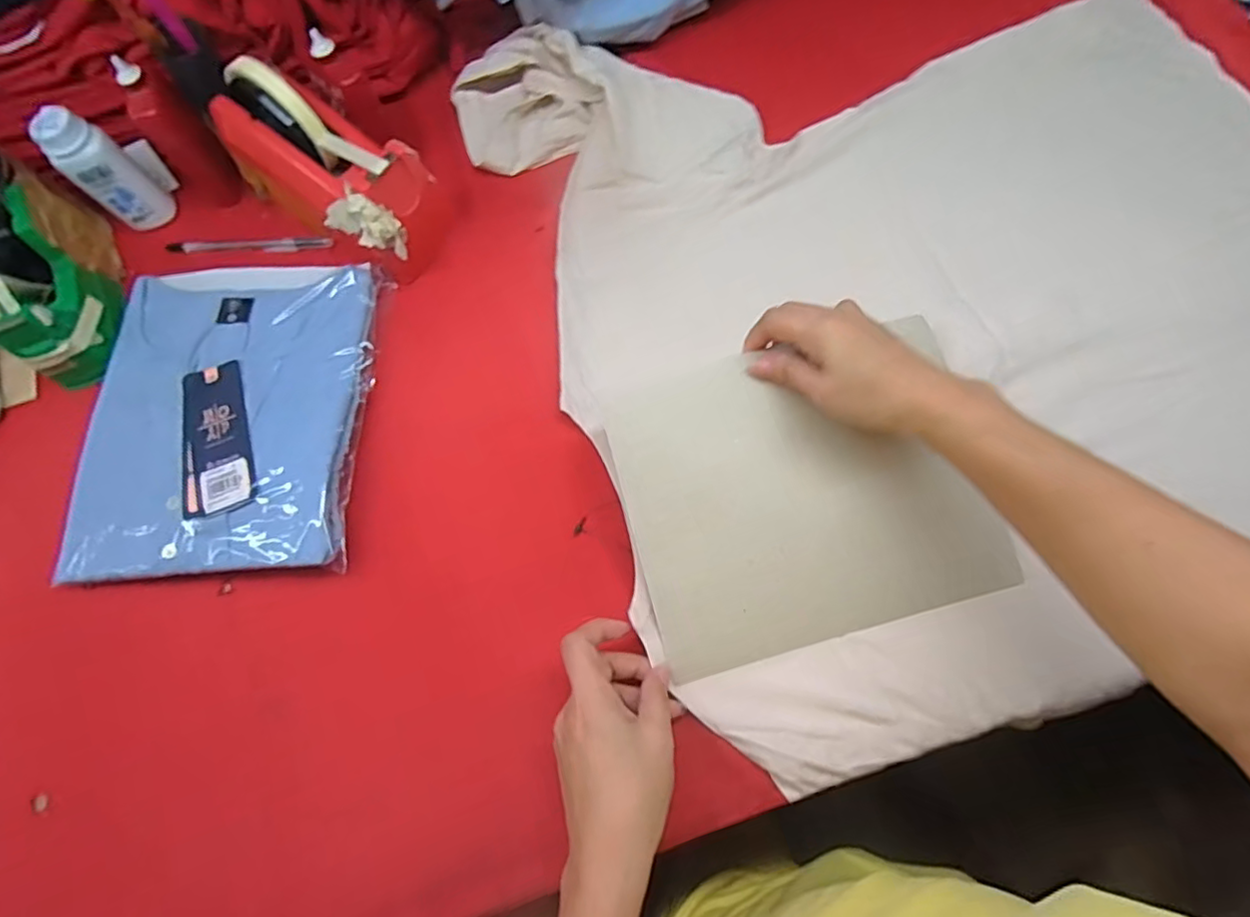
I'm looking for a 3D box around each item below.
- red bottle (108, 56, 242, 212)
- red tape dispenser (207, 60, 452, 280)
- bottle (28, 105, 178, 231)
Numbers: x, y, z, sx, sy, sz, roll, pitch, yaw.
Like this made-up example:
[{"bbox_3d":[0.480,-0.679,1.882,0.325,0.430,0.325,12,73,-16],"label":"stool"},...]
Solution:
[{"bbox_3d":[-0.366,-0.264,0.499,0.050,0.112,0.043,-42,74,-10],"label":"red bottle"},{"bbox_3d":[-0.230,-0.235,0.480,0.179,0.112,0.086,30,76,12],"label":"red tape dispenser"},{"bbox_3d":[-0.428,-0.237,0.497,0.034,0.103,0.044,40,76,17],"label":"bottle"}]

